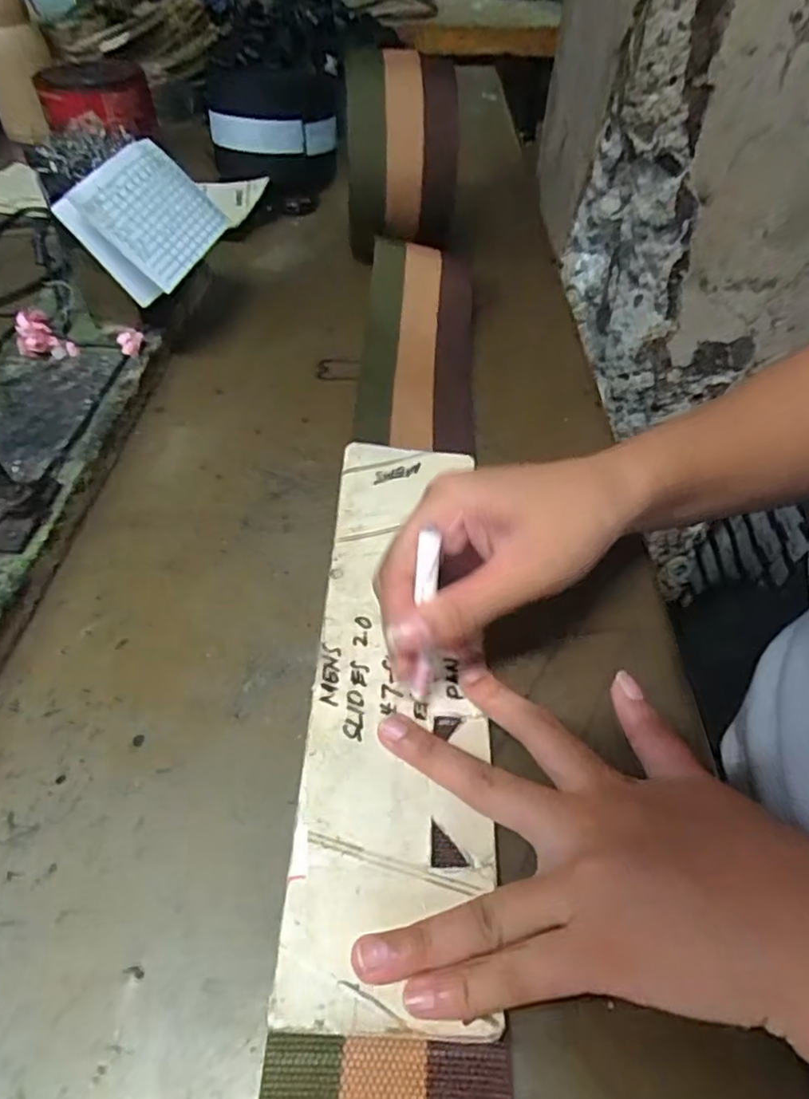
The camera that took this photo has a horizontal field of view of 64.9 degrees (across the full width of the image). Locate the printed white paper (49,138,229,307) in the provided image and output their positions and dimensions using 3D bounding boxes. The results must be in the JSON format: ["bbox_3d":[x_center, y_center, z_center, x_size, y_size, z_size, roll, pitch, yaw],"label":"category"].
[{"bbox_3d":[-0.160,-0.209,0.399,0.023,0.071,0.091,-19,40,44],"label":"printed white paper"}]

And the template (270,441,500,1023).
[{"bbox_3d":[-0.002,0.049,0.288,0.073,0.006,0.270,3,50,-1],"label":"template"}]

